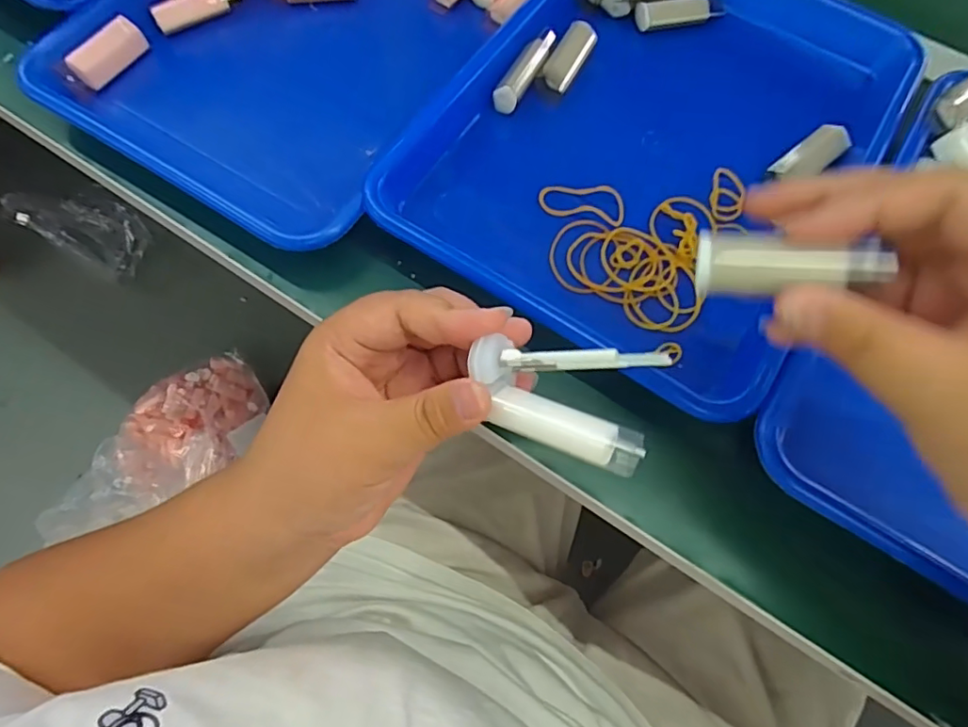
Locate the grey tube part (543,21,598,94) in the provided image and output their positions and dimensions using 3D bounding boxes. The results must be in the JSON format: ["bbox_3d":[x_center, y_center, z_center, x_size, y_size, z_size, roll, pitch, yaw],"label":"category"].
[{"bbox_3d":[0.058,-0.209,0.383,0.017,0.014,0.055,28,70,9],"label":"grey tube part"}]

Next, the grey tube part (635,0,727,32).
[{"bbox_3d":[0.140,-0.249,0.399,0.063,0.020,0.016,-10,69,-6],"label":"grey tube part"}]

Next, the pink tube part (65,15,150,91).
[{"bbox_3d":[-0.250,-0.206,0.374,0.016,0.020,0.053,30,70,9],"label":"pink tube part"}]

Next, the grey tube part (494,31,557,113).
[{"bbox_3d":[0.026,-0.192,0.370,0.015,0.015,0.063,28,70,9],"label":"grey tube part"}]

